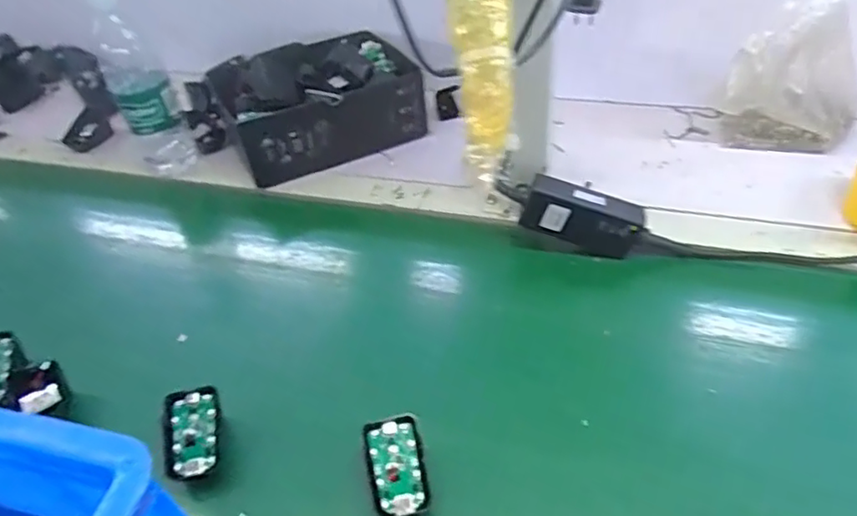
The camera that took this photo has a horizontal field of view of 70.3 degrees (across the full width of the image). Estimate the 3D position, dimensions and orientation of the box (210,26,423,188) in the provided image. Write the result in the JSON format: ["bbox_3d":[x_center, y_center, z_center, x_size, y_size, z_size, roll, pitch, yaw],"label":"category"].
[{"bbox_3d":[-0.131,-0.194,0.778,0.243,0.086,0.128,-24,45,-18],"label":"box"}]

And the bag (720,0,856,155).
[{"bbox_3d":[0.412,-0.199,0.680,0.136,0.163,0.075,17,47,24],"label":"bag"}]

